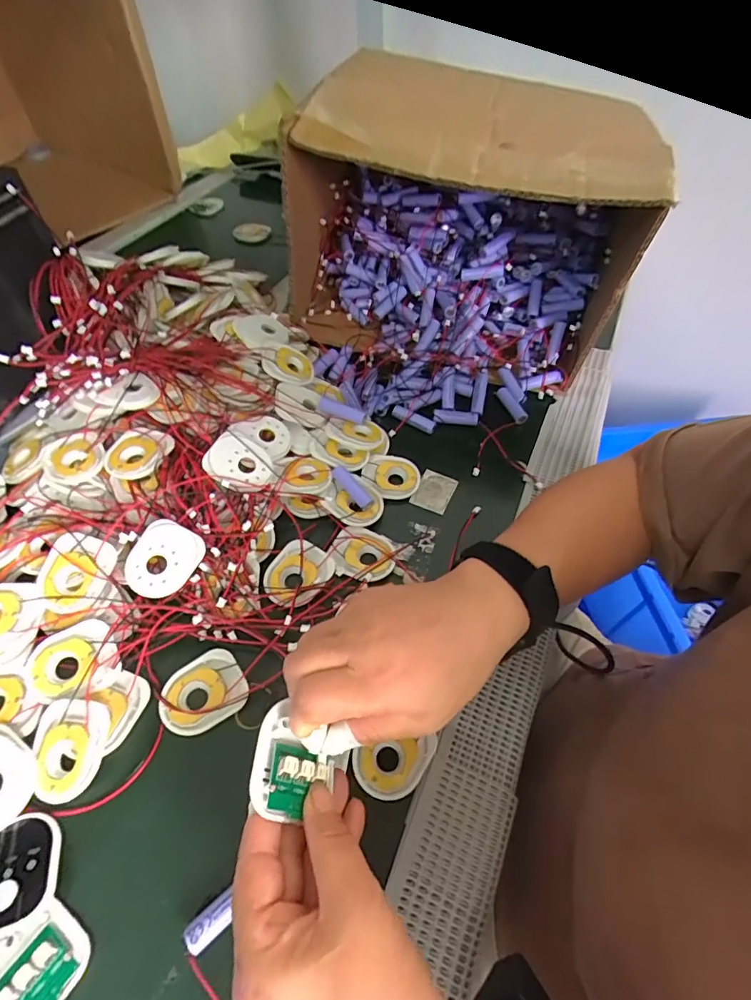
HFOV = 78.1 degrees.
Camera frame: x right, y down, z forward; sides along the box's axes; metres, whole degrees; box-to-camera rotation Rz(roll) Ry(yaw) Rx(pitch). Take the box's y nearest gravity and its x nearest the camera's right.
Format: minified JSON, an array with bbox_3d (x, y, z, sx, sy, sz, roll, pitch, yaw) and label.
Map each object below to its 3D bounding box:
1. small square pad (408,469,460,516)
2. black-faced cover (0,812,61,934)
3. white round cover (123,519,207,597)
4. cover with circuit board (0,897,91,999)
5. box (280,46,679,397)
[{"bbox_3d":[0.059,-0.009,0.464,0.035,0.005,0.045,20,57,14],"label":"small square pad"},{"bbox_3d":[-0.209,0.215,0.265,0.048,0.011,0.054,-14,42,-19],"label":"black-faced cover"},{"bbox_3d":[-0.163,0.047,0.359,0.048,0.010,0.058,23,73,-2],"label":"white round cover"},{"bbox_3d":[-0.184,0.247,0.243,0.052,0.013,0.048,28,57,20],"label":"cover with circuit board"},{"bbox_3d":[0.092,-0.310,0.529,0.363,0.253,0.250,9,53,6],"label":"box"}]

